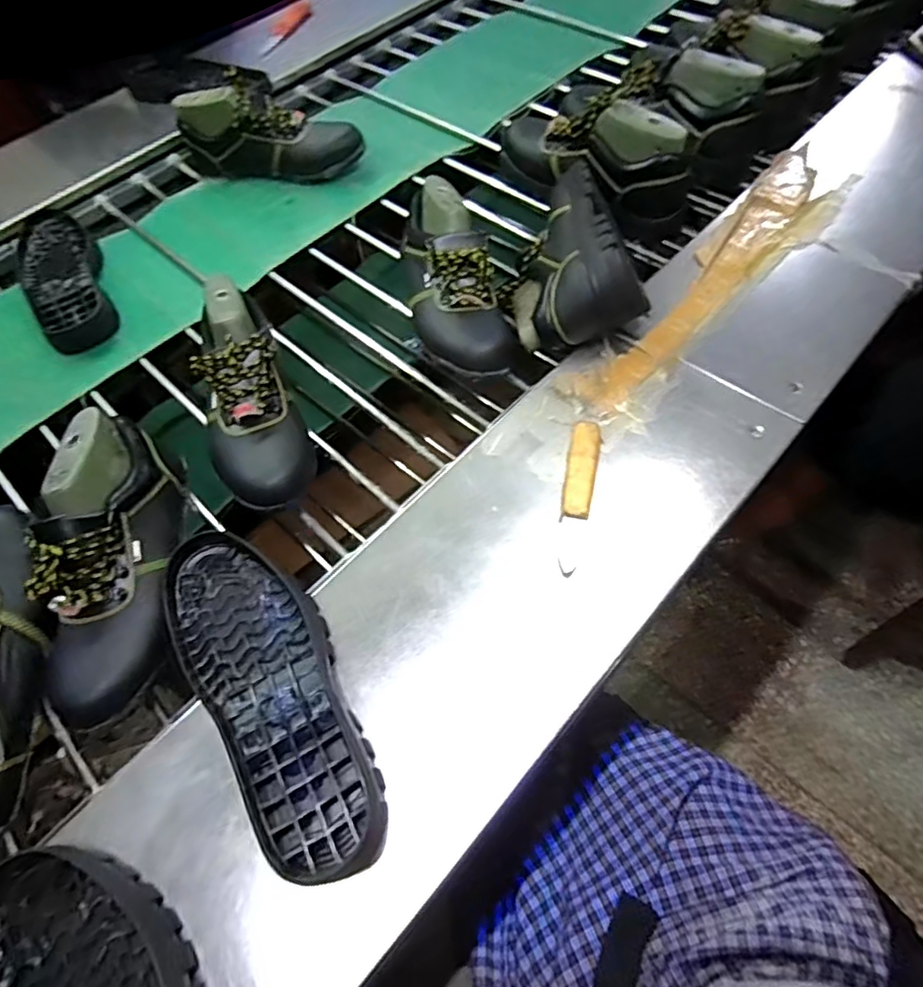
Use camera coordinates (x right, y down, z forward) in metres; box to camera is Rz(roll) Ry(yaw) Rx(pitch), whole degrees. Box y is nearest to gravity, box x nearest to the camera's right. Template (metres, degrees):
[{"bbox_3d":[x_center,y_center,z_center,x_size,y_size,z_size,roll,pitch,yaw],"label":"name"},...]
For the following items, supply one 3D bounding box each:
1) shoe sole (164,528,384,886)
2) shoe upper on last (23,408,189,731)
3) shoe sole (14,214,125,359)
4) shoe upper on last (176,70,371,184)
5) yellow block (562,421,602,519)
[{"bbox_3d":[-0.153,0.149,0.475,0.107,0.035,0.296,-34,62,-17],"label":"shoe sole"},{"bbox_3d":[-0.317,0.057,0.532,0.091,0.103,0.281,-8,70,-1],"label":"shoe upper on last"},{"bbox_3d":[-0.559,-0.304,0.828,0.101,0.030,0.313,-27,60,-13],"label":"shoe sole"},{"bbox_3d":[-0.295,-0.566,0.911,0.283,0.122,0.108,3,58,6],"label":"shoe upper on last"},{"bbox_3d":[0.115,-0.023,0.566,0.030,0.015,0.108,11,59,11],"label":"yellow block"}]

